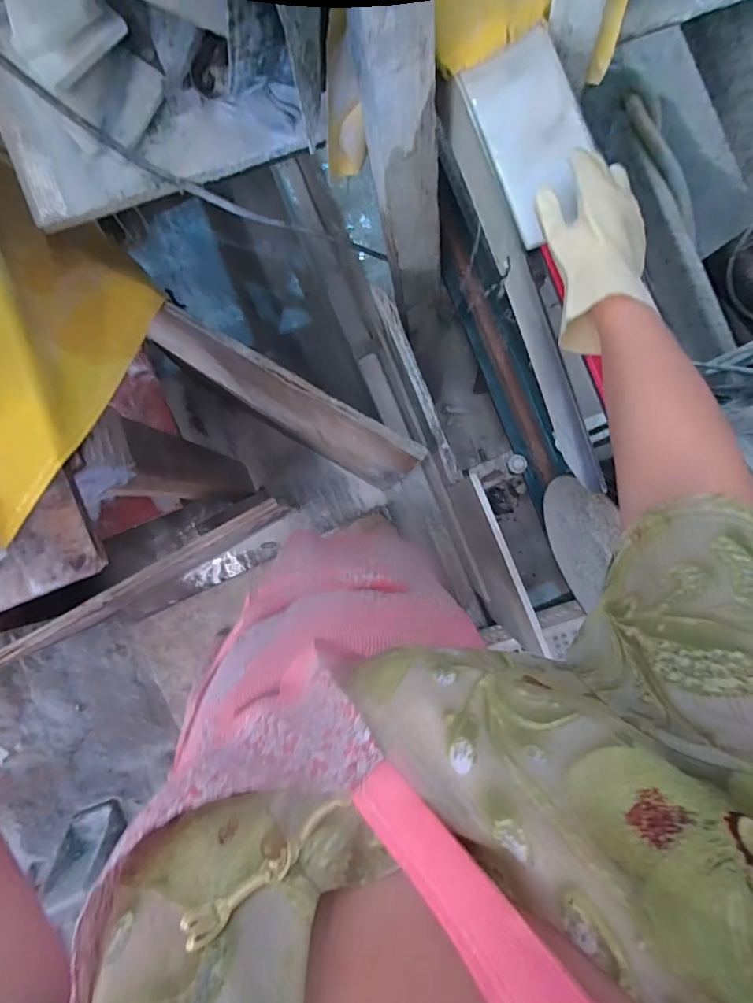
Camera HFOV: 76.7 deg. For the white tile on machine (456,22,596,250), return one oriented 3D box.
[{"bbox_3d":[0.165,-0.371,0.484,0.104,0.011,0.197,-22,89,-5],"label":"white tile on machine"}]

